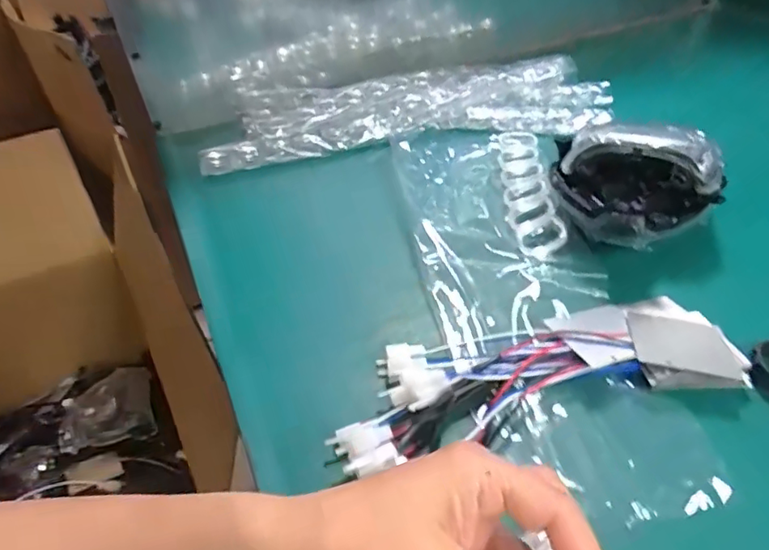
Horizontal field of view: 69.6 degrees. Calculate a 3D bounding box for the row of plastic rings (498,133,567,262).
[{"bbox_3d":[0.144,-0.091,0.560,0.042,0.021,0.212,-1,43,4],"label":"row of plastic rings"}]

